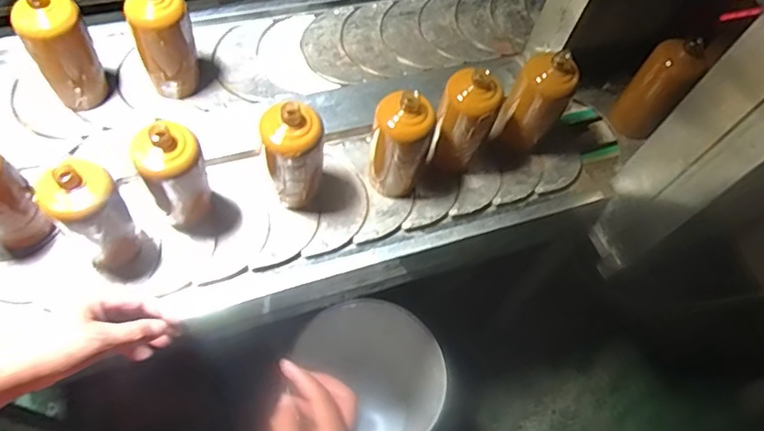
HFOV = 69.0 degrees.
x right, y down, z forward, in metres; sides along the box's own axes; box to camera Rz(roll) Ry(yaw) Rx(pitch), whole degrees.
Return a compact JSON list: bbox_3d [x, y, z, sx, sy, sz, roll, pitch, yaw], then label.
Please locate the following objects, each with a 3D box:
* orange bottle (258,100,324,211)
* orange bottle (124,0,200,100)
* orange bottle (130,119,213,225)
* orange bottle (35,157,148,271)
[{"bbox_3d":[-0.118,-0.084,0.756,0.078,0.174,0.073,1,61,-2],"label":"orange bottle"},{"bbox_3d":[-0.328,-0.268,0.835,0.089,0.184,0.080,-22,64,-13],"label":"orange bottle"},{"bbox_3d":[-0.262,-0.056,0.718,0.085,0.173,0.072,-28,65,-16],"label":"orange bottle"},{"bbox_3d":[-0.351,-0.005,0.676,0.070,0.172,0.067,-38,68,-20],"label":"orange bottle"}]

